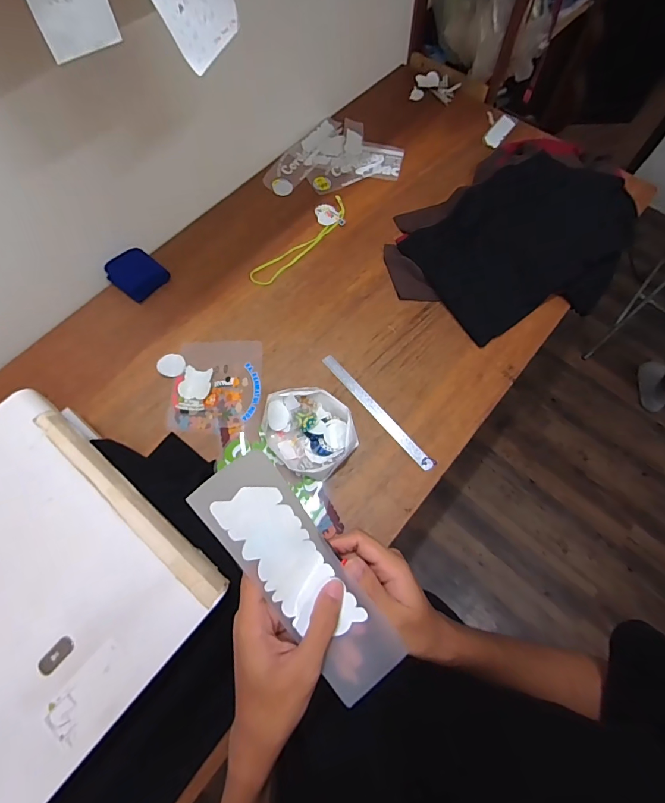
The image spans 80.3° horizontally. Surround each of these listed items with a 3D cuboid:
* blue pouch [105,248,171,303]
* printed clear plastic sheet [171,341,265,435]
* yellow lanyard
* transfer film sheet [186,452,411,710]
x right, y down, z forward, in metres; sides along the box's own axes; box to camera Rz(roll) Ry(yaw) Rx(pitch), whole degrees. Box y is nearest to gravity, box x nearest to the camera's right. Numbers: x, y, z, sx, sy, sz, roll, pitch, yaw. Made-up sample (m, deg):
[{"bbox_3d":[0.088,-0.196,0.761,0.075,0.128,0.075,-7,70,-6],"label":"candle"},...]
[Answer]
[{"bbox_3d":[-0.484,-0.321,0.976,0.111,0.048,0.116,35,73,13],"label":"blue pouch"},{"bbox_3d":[-0.252,-0.036,0.875,0.196,0.011,0.211,-2,68,-1],"label":"printed clear plastic sheet"},{"bbox_3d":[-0.073,-0.423,1.032,0.088,0.006,0.352,35,73,13],"label":"yellow lanyard"},{"bbox_3d":[-0.024,0.128,0.295,0.060,0.034,0.187,-36,94,-13],"label":"transfer film sheet"}]

